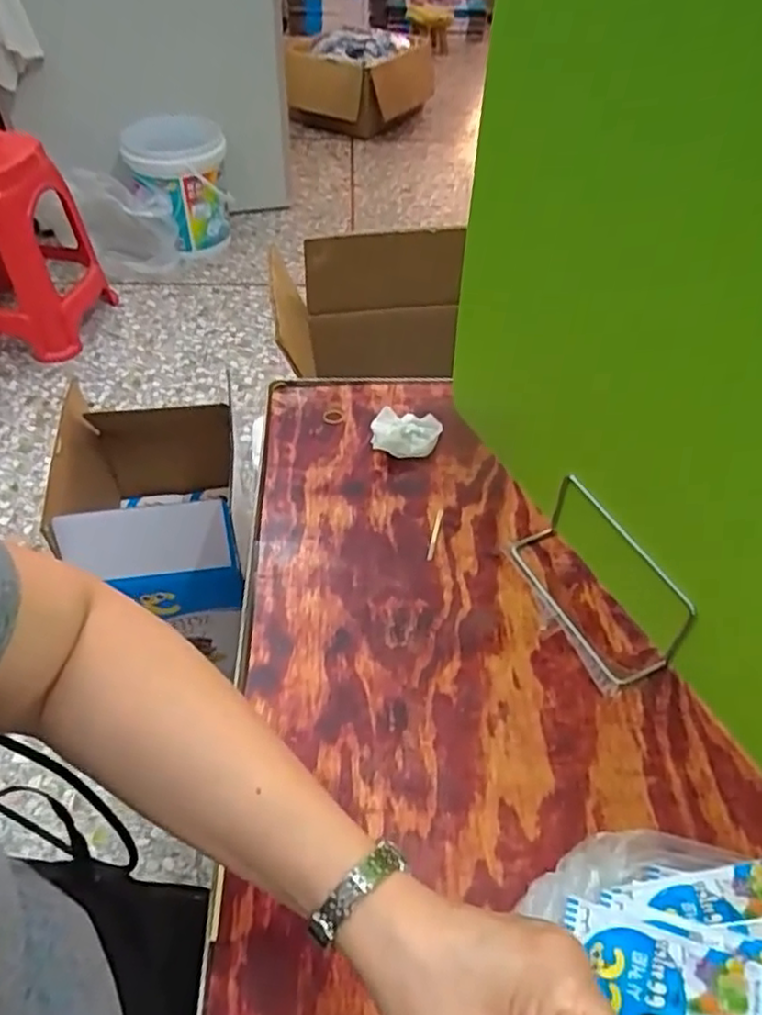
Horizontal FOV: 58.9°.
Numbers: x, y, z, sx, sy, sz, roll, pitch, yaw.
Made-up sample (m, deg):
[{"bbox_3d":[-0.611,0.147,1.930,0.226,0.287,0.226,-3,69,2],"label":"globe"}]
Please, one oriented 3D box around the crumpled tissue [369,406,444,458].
[{"bbox_3d":[0.025,-0.075,0.668,0.066,0.032,0.053,6,47,3],"label":"crumpled tissue"}]

